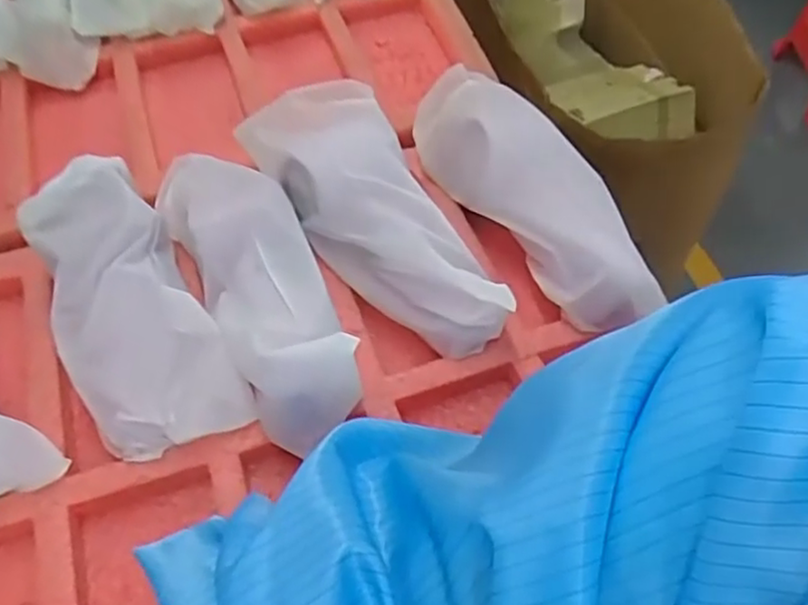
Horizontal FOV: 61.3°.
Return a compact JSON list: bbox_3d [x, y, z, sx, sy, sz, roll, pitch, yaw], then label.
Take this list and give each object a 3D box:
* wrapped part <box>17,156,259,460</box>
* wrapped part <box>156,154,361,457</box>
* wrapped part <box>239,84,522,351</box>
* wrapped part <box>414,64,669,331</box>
[{"bbox_3d":[-0.145,0.001,0.351,0.072,0.030,0.161,-25,75,-16],"label":"wrapped part"},{"bbox_3d":[-0.077,-0.014,0.365,0.062,0.055,0.182,-26,59,-16],"label":"wrapped part"},{"bbox_3d":[-0.020,-0.045,0.384,0.077,0.057,0.178,-23,58,-14],"label":"wrapped part"},{"bbox_3d":[0.083,-0.067,0.405,0.072,0.049,0.187,-30,60,-18],"label":"wrapped part"}]

